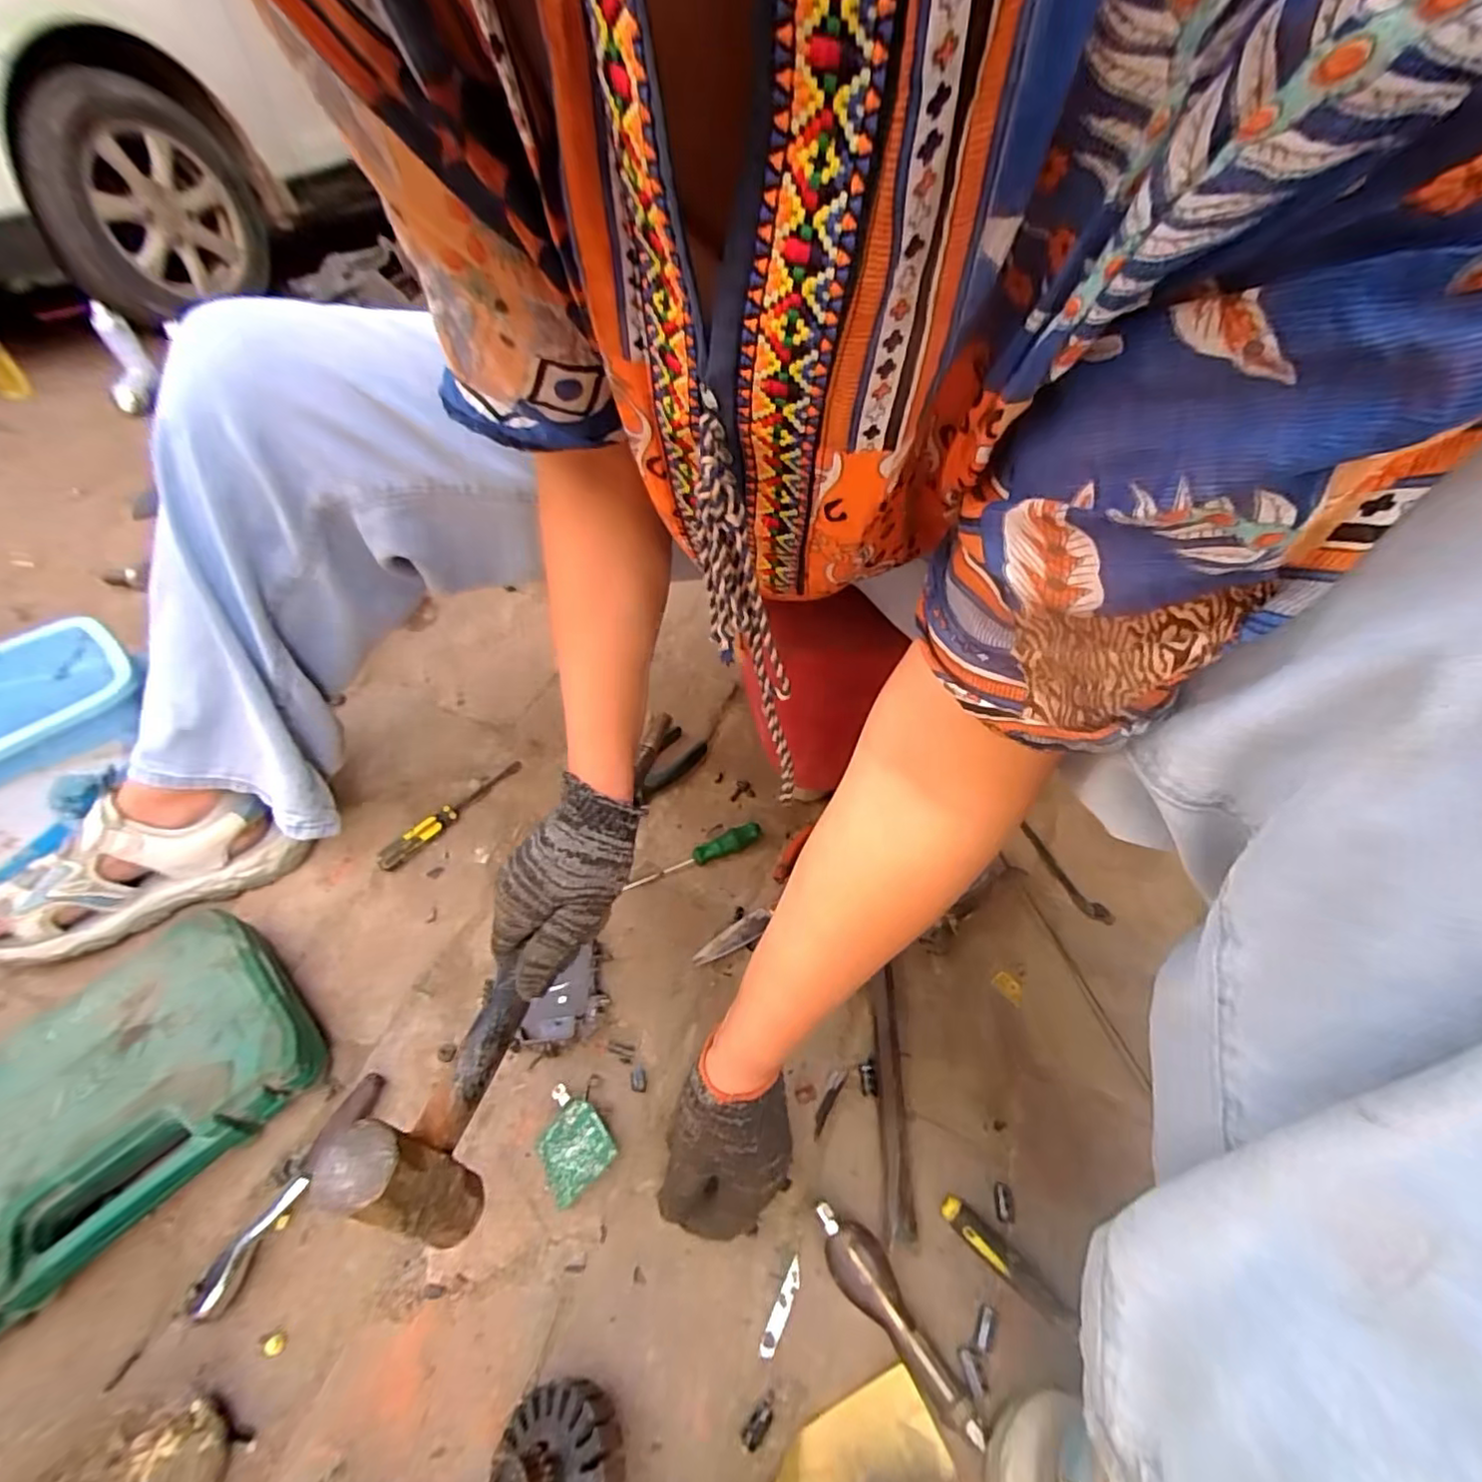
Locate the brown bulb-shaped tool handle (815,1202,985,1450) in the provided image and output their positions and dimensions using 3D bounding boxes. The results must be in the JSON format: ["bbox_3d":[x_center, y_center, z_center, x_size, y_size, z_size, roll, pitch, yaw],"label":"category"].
[{"bbox_3d":[0.089,0.338,0.373,0.031,0.030,0.124,-31,52,-22],"label":"brown bulb-shaped tool handle"}]

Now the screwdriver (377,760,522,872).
[{"bbox_3d":[-0.303,0.073,0.668,0.017,0.024,0.170,26,54,26],"label":"screwdriver"}]

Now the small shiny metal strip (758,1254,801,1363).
[{"bbox_3d":[0.026,0.350,0.392,0.008,0.004,0.051,20,52,22],"label":"small shiny metal strip"}]

